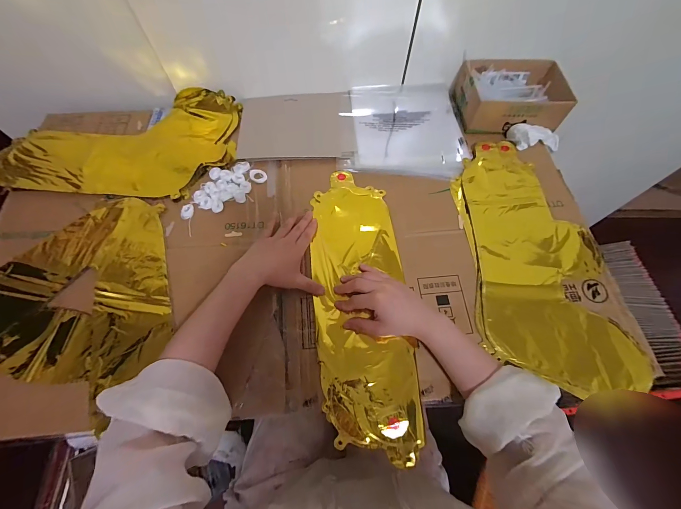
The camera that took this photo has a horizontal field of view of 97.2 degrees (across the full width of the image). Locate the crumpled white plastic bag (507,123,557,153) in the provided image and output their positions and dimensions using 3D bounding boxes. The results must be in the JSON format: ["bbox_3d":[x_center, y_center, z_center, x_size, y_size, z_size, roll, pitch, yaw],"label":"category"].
[{"bbox_3d":[0.382,-0.224,0.579,0.114,0.033,0.040,0,66,-17],"label":"crumpled white plastic bag"}]

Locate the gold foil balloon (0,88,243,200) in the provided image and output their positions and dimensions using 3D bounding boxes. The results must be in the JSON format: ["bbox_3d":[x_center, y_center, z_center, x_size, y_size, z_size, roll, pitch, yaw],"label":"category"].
[{"bbox_3d":[-0.403,-0.205,0.551,0.414,0.025,0.236,-2,67,-2],"label":"gold foil balloon"}]

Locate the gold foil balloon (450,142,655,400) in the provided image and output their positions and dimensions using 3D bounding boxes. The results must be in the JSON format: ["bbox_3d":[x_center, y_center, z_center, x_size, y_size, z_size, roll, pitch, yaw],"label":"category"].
[{"bbox_3d":[0.303,-0.009,0.476,0.215,0.017,0.413,-4,67,-3],"label":"gold foil balloon"}]

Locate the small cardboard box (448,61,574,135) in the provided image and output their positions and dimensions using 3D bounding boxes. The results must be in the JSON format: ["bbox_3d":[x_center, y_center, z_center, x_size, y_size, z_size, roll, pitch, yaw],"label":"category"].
[{"bbox_3d":[0.330,-0.309,0.585,0.186,0.062,0.153,-4,67,-3],"label":"small cardboard box"}]

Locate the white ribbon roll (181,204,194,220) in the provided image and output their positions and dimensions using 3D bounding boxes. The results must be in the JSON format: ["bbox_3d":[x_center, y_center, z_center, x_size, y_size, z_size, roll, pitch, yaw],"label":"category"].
[{"bbox_3d":[-0.252,-0.071,0.495,0.018,0.004,0.027,4,66,0],"label":"white ribbon roll"}]

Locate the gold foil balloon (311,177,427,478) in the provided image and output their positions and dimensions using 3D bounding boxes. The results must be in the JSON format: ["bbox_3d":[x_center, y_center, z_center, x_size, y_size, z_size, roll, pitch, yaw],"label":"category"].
[{"bbox_3d":[0.029,0.057,0.453,0.135,0.014,0.425,-5,66,-3],"label":"gold foil balloon"}]

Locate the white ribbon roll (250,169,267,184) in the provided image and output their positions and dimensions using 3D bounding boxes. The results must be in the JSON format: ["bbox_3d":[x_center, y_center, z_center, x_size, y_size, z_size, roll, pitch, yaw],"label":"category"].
[{"bbox_3d":[-0.145,-0.139,0.528,0.028,0.005,0.029,1,66,-1],"label":"white ribbon roll"}]

